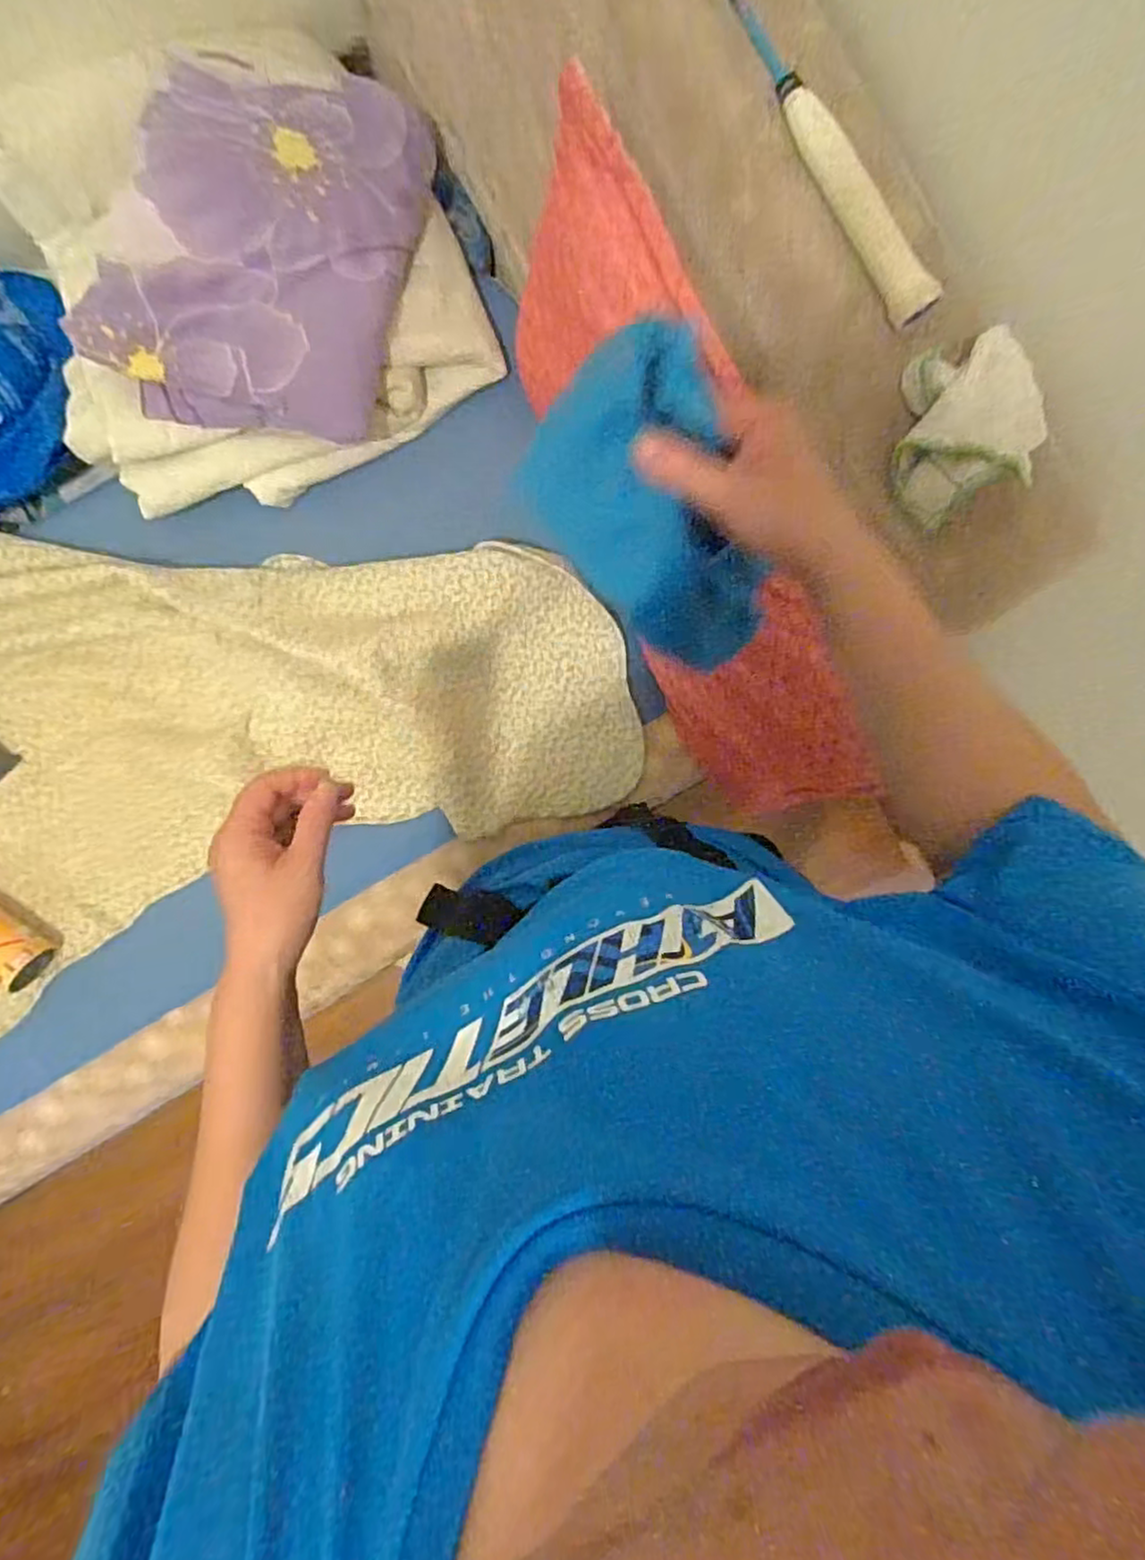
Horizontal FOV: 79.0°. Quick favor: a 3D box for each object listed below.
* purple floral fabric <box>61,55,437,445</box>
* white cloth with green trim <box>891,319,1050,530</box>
[{"bbox_3d":[-0.331,-0.596,0.754,0.292,0.110,0.424,15,90,-3],"label":"purple floral fabric"},{"bbox_3d":[0.288,-0.263,0.511,0.084,0.064,0.131,-10,92,-3],"label":"white cloth with green trim"}]

